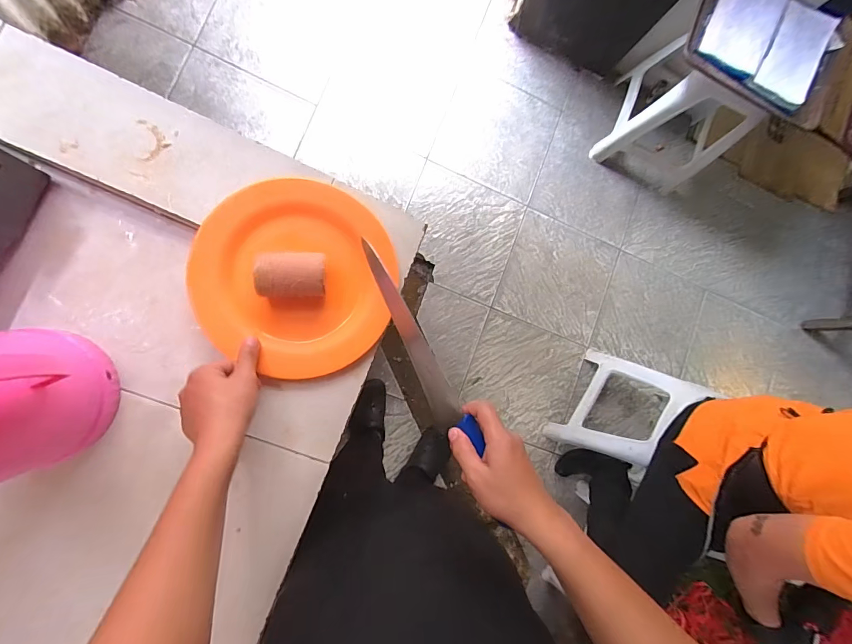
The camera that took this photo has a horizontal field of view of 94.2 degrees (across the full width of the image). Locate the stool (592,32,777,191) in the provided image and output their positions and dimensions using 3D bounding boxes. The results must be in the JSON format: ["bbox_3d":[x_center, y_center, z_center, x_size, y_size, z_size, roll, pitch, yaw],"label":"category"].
[{"bbox_3d":[0.849,-0.704,1.295,0.351,0.418,0.336,21,84,-9],"label":"stool"}]

